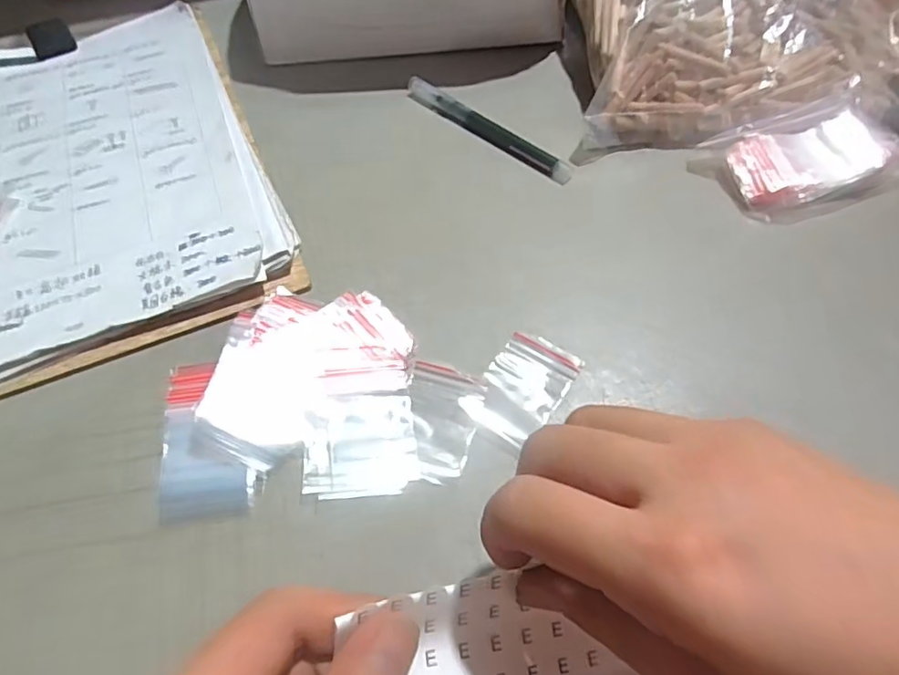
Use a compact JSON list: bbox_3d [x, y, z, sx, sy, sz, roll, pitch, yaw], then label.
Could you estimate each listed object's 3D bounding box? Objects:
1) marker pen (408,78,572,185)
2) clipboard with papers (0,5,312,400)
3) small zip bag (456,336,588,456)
[{"bbox_3d":[0.025,-0.145,0.385,0.140,0.007,0.012,39,65,21],"label":"marker pen"},{"bbox_3d":[-0.230,-0.111,0.361,0.200,0.015,0.300,-22,61,-13],"label":"clipboard with papers"},{"bbox_3d":[0.036,0.025,0.281,0.039,0.006,0.062,33,63,18],"label":"small zip bag"}]

